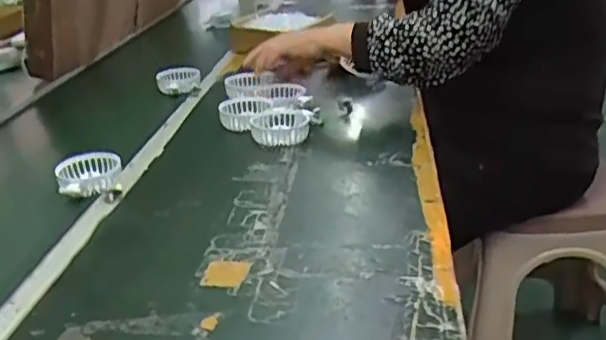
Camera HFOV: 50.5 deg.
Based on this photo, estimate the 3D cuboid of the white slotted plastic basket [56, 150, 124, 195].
[{"bbox_3d":[-0.305,0.001,0.917,0.089,0.027,0.087,-11,24,-16],"label":"white slotted plastic basket"}]

